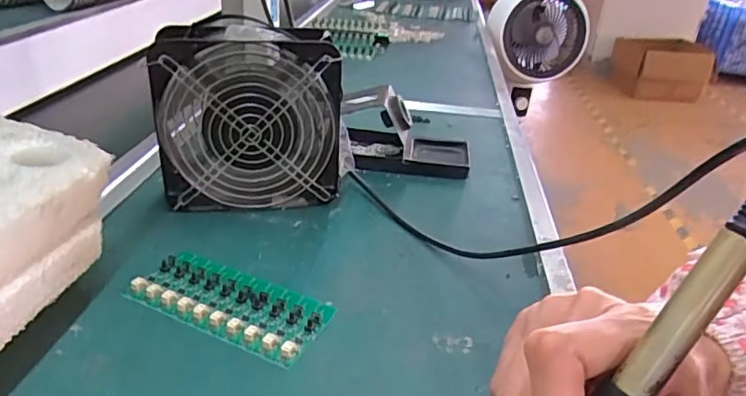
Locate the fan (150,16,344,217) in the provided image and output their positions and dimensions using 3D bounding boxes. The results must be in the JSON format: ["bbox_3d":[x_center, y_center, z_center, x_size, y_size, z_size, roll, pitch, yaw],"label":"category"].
[{"bbox_3d":[-0.108,-0.069,0.484,0.153,0.155,0.061,-4,30,-16],"label":"fan"}]

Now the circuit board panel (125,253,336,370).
[{"bbox_3d":[-0.098,0.070,0.379,0.134,0.007,0.062,16,30,20],"label":"circuit board panel"}]

